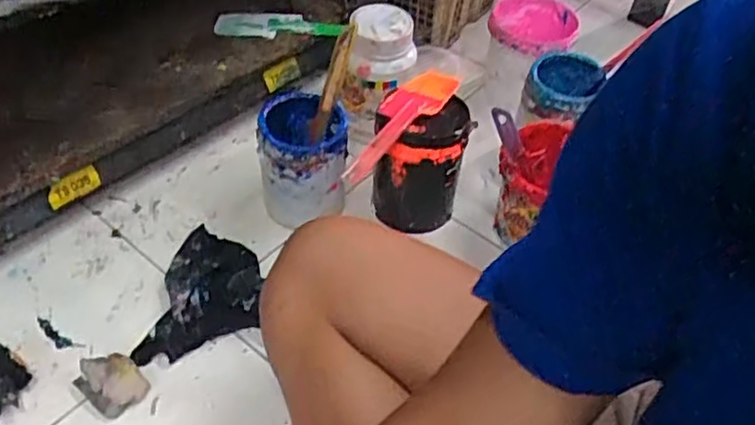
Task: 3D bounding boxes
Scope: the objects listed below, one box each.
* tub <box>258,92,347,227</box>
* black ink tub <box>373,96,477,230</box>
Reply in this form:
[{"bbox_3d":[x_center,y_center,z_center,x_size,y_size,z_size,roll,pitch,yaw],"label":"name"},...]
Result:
[{"bbox_3d":[-0.089,-0.056,0.811,0.098,0.142,0.101,3,47,-3],"label":"tub"},{"bbox_3d":[0.047,-0.049,0.812,0.108,0.155,0.092,5,47,-1],"label":"black ink tub"}]

